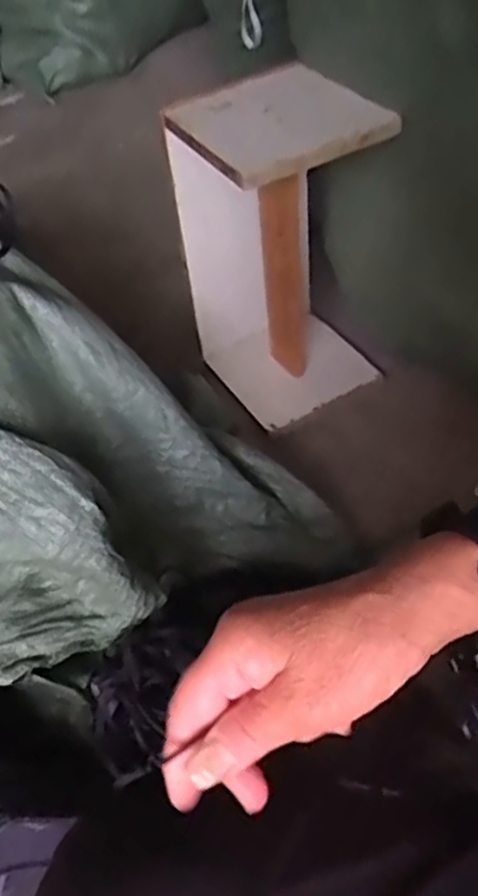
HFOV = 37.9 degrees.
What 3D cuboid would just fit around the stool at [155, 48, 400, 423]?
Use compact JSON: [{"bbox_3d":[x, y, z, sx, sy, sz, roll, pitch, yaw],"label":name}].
[{"bbox_3d":[0.068,-0.237,0.980,0.230,0.473,0.209,-25,52,-16],"label":"stool"}]

